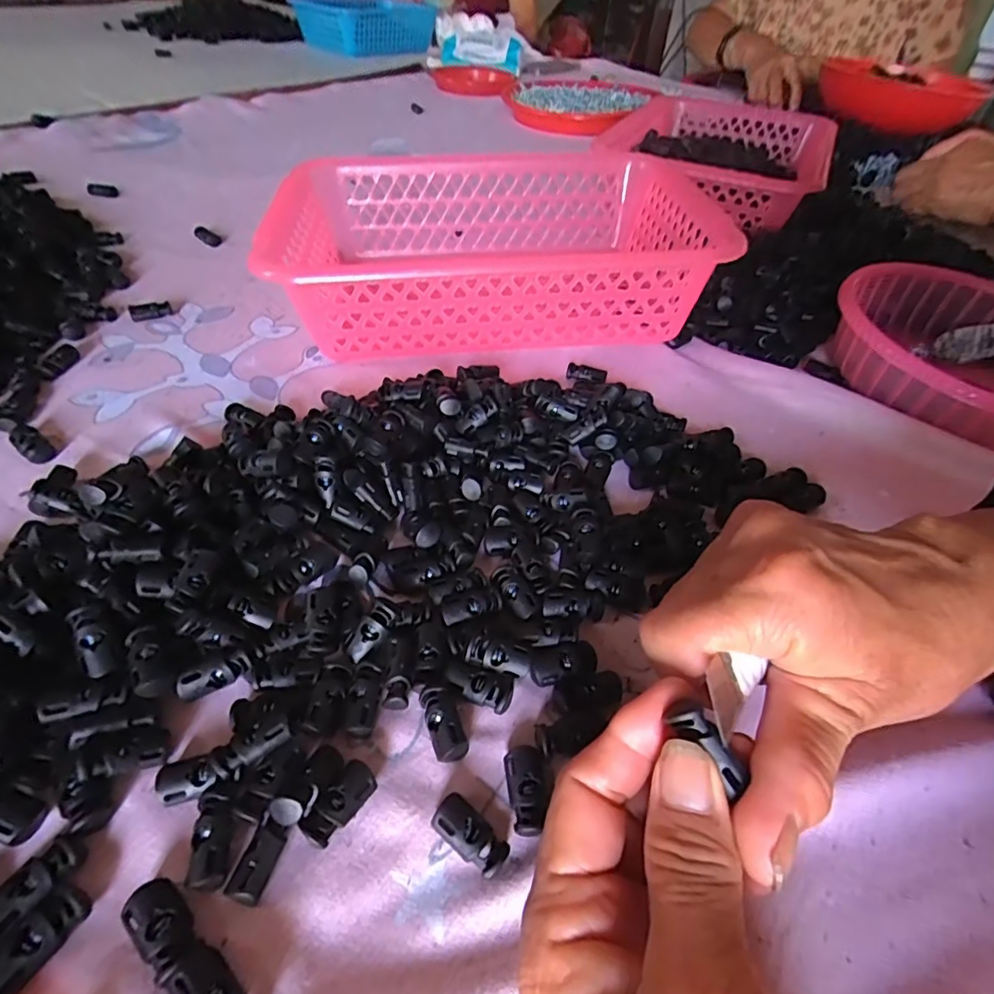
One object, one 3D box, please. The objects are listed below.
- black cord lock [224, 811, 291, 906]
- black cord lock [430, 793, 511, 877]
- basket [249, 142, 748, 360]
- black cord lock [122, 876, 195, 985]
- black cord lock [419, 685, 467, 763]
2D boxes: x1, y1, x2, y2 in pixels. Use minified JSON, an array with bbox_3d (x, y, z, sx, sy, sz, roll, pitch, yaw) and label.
[{"bbox_3d":[-0.076,0.118,0.178,0.012,0.011,0.023,16,48,9],"label":"black cord lock"},{"bbox_3d":[-0.009,0.116,0.188,0.027,0.008,0.014,32,52,22],"label":"black cord lock"},{"bbox_3d":[-0.004,-0.185,0.417,0.296,0.090,0.207,-1,48,-7],"label":"basket"},{"bbox_3d":[-0.102,0.129,0.166,0.028,0.008,0.013,35,54,24],"label":"black cord lock"},{"bbox_3d":[-0.021,0.087,0.211,0.012,0.011,0.028,-16,51,-20],"label":"black cord lock"}]

